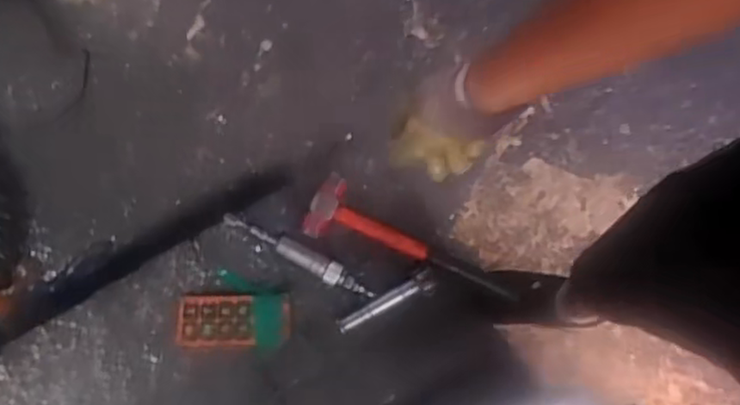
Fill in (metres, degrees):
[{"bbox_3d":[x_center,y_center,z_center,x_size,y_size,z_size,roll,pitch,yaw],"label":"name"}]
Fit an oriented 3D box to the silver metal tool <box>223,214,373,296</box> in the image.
[{"bbox_3d":[-0.104,0.075,0.978,0.234,0.021,0.033,29,74,7],"label":"silver metal tool"}]

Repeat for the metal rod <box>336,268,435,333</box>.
[{"bbox_3d":[0.023,0.145,0.962,0.151,0.029,0.030,-28,42,-1],"label":"metal rod"}]

